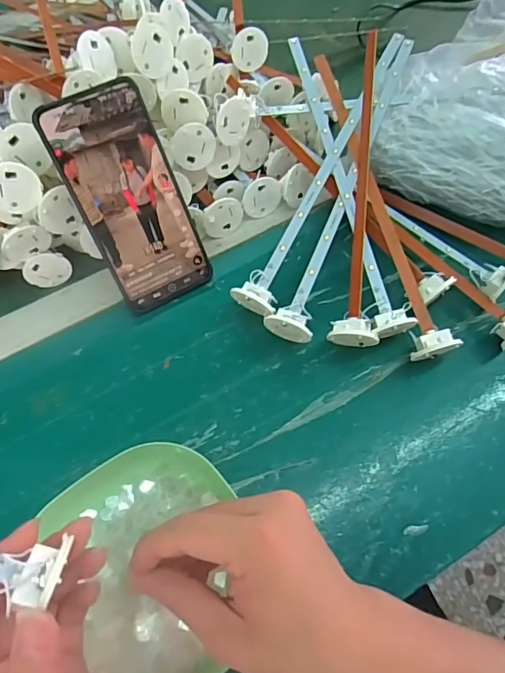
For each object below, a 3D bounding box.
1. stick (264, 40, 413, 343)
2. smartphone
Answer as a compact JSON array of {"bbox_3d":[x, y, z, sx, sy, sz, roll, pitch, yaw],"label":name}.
[{"bbox_3d":[0.083,-0.130,0.406,0.032,0.032,0.287,21,76,12],"label":"stick"},{"bbox_3d":[-0.092,-0.102,0.375,0.077,0.164,0.004,-29,28,-14],"label":"smartphone"}]

